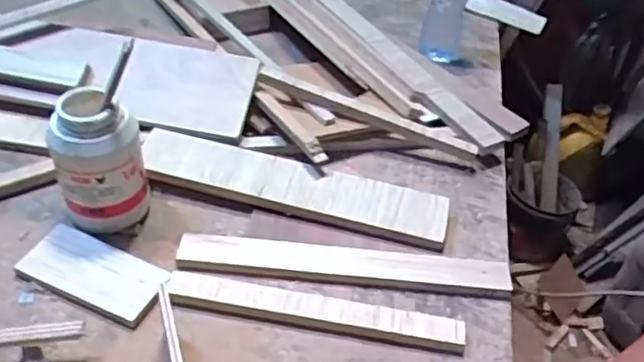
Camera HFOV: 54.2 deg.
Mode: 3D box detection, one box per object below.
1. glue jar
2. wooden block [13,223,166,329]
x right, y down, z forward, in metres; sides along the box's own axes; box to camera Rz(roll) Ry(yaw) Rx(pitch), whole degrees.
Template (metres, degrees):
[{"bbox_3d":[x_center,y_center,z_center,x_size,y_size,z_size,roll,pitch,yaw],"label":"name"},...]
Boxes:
[{"bbox_3d":[-0.251,-0.017,0.719,0.090,0.157,0.078,-11,45,-18],"label":"glue jar"},{"bbox_3d":[-0.253,0.102,0.695,0.164,0.016,0.074,22,45,17],"label":"wooden block"}]

